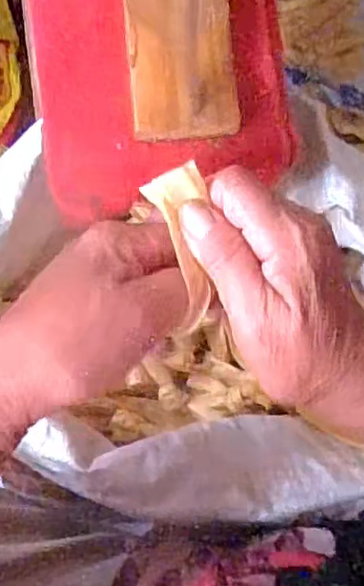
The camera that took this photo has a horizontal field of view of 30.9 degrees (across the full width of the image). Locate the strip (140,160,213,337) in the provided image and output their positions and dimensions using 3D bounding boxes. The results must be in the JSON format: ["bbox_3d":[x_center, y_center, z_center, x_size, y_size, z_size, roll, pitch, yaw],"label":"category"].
[{"bbox_3d":[0.000,-0.018,0.284,0.024,0.007,0.073,-8,104,-6],"label":"strip"}]

